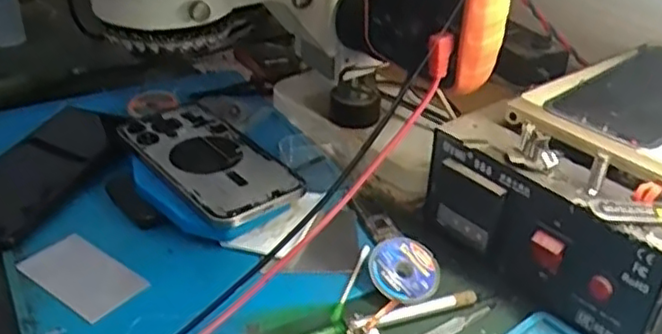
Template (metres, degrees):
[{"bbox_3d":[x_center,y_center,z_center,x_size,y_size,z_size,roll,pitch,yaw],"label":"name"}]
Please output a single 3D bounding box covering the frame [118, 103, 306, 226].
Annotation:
[{"bbox_3d":[-0.093,-0.007,0.513,0.076,0.013,0.155,-26,43,-31],"label":"frame"}]

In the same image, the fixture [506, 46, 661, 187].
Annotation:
[{"bbox_3d":[0.212,-0.039,0.448,0.205,0.035,0.112,-23,39,-33],"label":"fixture"}]

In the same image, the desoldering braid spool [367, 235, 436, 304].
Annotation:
[{"bbox_3d":[0.046,0.067,0.435,0.043,0.006,0.049,22,52,-1],"label":"desoldering braid spool"}]

